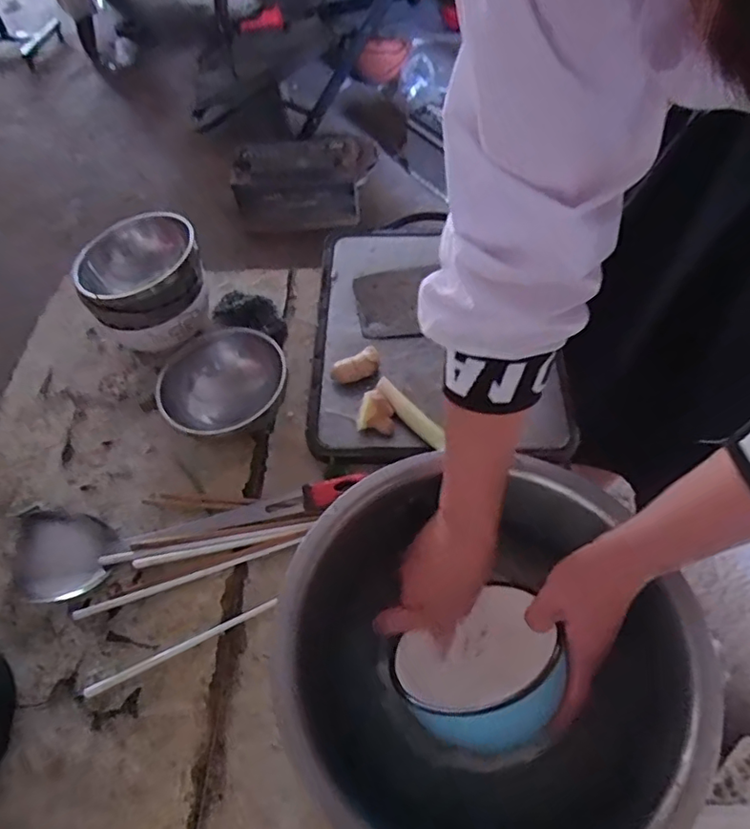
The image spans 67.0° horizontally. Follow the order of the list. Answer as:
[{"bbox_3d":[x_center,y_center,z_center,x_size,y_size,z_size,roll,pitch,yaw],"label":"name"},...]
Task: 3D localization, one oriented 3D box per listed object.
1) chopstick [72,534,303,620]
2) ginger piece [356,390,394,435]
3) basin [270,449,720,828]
[{"bbox_3d":[-0.182,0.161,0.561,0.224,0.007,0.010,-16,58,-9],"label":"chopstick"},{"bbox_3d":[0.001,-0.003,0.627,0.039,0.026,0.039,5,57,5],"label":"ginger piece"},{"bbox_3d":[0.071,0.195,0.459,0.283,0.091,0.318,-23,60,-13],"label":"basin"}]

